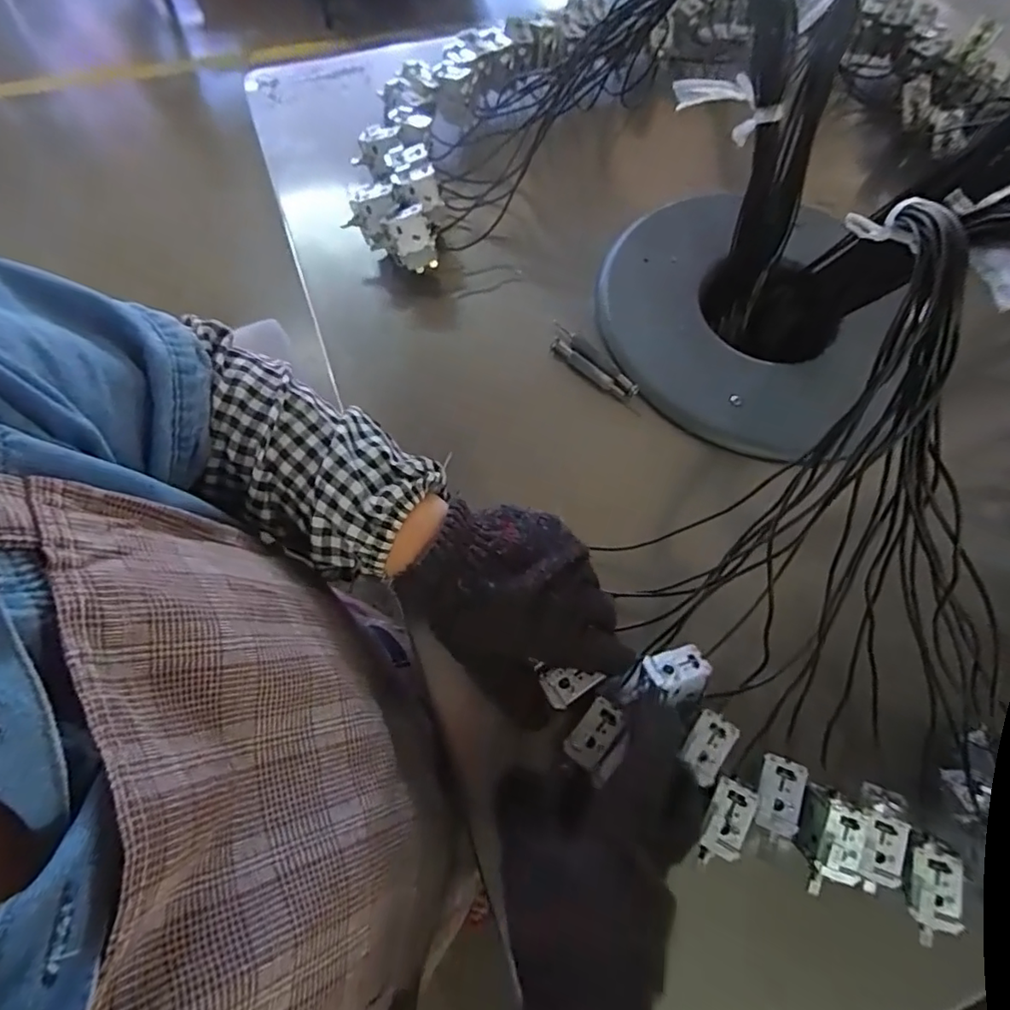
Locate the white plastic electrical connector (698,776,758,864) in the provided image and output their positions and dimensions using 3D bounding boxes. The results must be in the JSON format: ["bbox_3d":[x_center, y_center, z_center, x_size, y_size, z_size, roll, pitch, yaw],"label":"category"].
[{"bbox_3d":[0.123,0.177,0.311,0.023,0.007,0.044,26,67,9],"label":"white plastic electrical connector"}]

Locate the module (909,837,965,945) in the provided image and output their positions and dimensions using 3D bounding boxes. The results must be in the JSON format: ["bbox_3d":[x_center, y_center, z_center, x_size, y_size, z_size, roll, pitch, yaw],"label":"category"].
[{"bbox_3d":[0.235,0.209,0.304,0.025,0.016,0.050,11,65,2],"label":"module"}]

